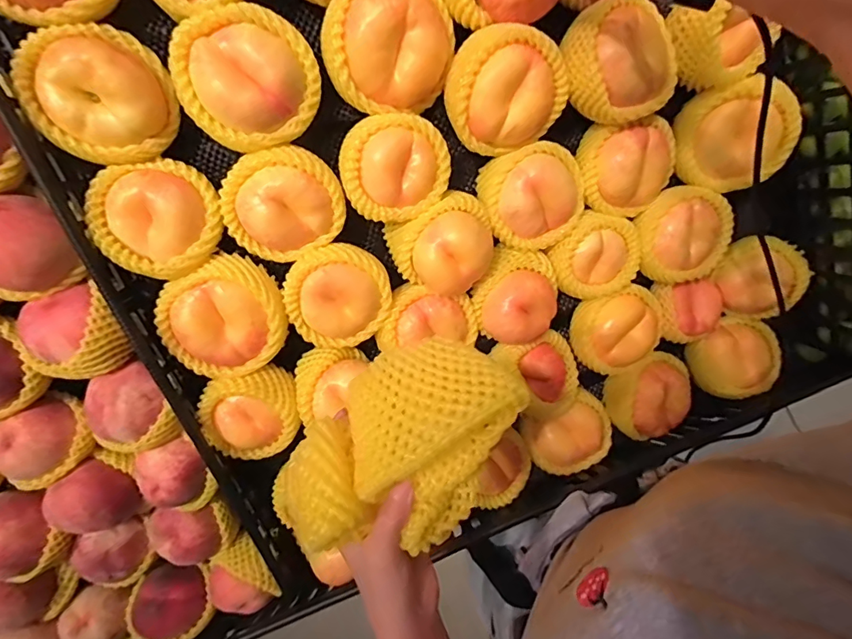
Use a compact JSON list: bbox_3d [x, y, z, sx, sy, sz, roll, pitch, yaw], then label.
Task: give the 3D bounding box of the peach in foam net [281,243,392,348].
[{"bbox_3d":[-0.089,-0.033,0.468,0.099,0.064,0.099,-7,123,-11],"label":"peach in foam net"}]

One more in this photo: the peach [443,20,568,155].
[{"bbox_3d":[0.070,-0.204,0.416,0.105,0.075,0.080,17,80,5],"label":"peach"}]

